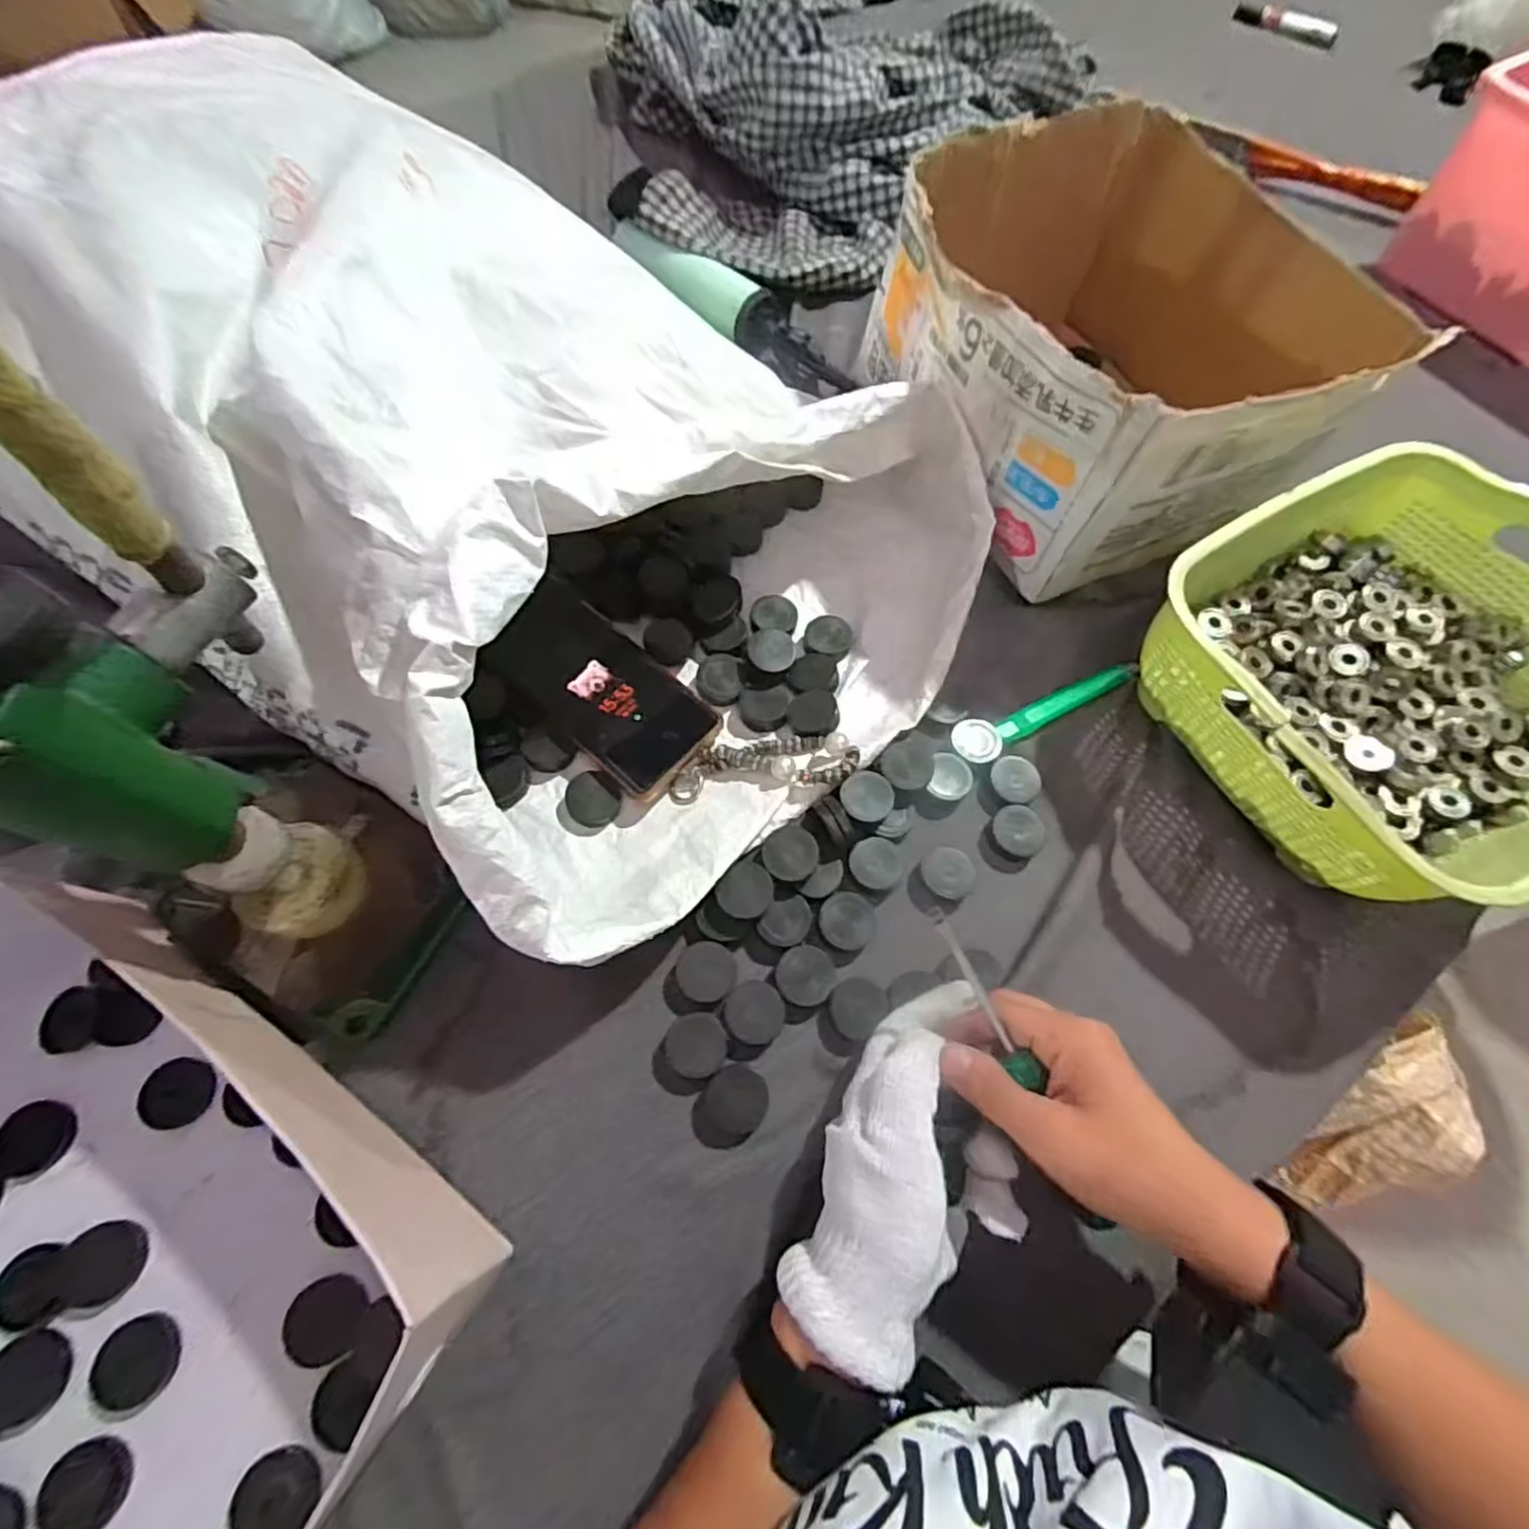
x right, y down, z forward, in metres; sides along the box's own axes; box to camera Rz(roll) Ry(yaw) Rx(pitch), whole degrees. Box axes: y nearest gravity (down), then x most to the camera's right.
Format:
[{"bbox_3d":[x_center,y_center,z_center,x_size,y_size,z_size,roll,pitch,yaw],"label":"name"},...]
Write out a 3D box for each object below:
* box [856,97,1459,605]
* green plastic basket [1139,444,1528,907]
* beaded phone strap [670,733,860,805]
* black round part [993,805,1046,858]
[{"bbox_3d":[0.237,-0.297,0.491,0.264,0.149,0.293,-28,70,-14],"label":"box"},{"bbox_3d":[0.381,-0.053,0.412,0.252,0.089,0.234,-27,70,-14],"label":"green plastic basket"},{"bbox_3d":[-0.002,0.000,0.424,0.117,0.016,0.035,-7,65,11],"label":"beaded phone strap"},{"bbox_3d":[0.161,0.042,0.434,0.031,0.008,0.031,1,66,-2],"label":"black round part"}]

